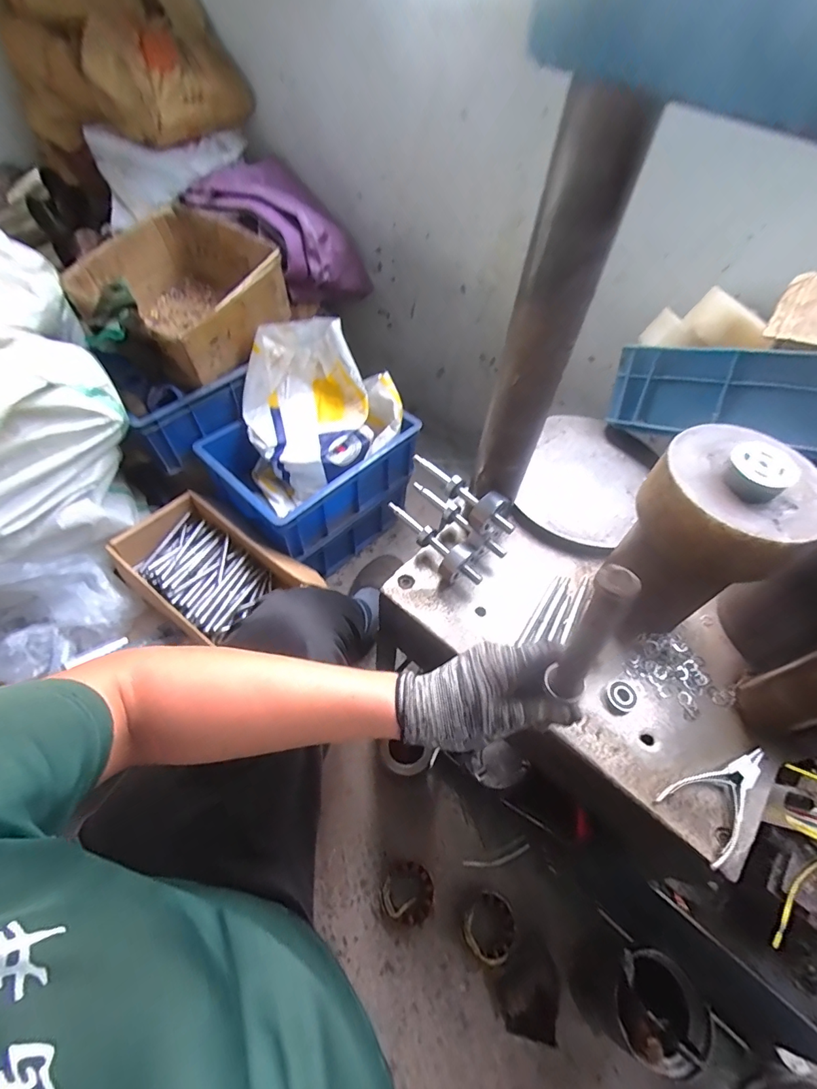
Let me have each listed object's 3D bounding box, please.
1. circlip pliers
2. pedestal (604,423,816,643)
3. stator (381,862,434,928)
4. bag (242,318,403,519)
[{"bbox_3d":[0.322,0.254,0.458,0.129,0.012,0.069,-22,59,-18],"label":"circlip pliers"},{"bbox_3d":[0.307,-0.008,0.493,0.144,0.215,0.142,-29,62,-22],"label":"pedestal"},{"bbox_3d":[0.000,0.568,0.740,0.080,0.039,0.081,2,55,-3],"label":"stator"},{"bbox_3d":[-0.193,-0.272,0.978,0.321,0.260,0.272,-26,60,-20],"label":"bag"}]

